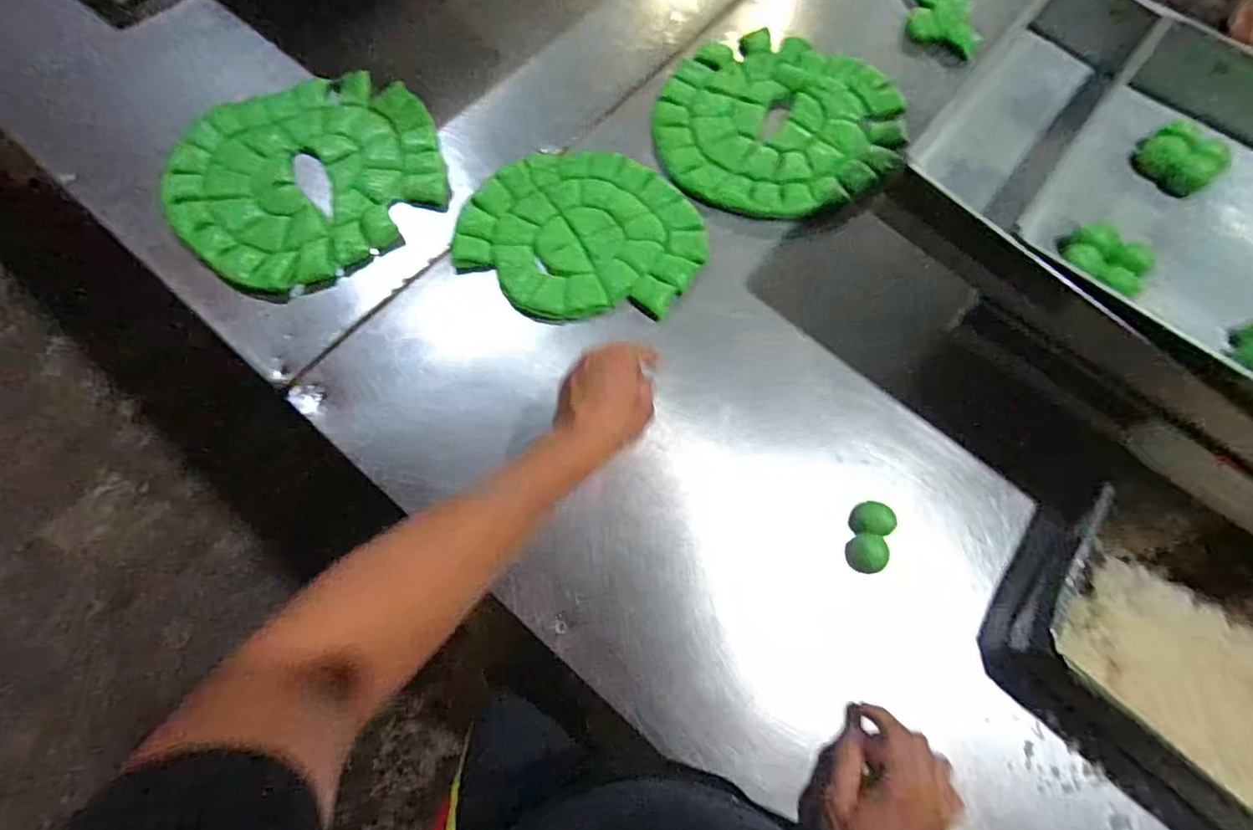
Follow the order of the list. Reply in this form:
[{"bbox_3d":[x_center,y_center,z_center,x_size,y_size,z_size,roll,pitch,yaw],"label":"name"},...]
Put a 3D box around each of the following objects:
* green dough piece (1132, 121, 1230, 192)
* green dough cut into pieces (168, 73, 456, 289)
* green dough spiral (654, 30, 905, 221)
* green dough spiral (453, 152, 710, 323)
[{"bbox_3d":[0.537,-0.250,0.561,0.052,0.036,0.068,-37,73,-15],"label":"green dough piece"},{"bbox_3d":[-0.369,-0.283,0.678,0.294,0.032,0.262,-29,72,-13],"label":"green dough cut into pieces"},{"bbox_3d":[0.186,-0.365,0.720,0.289,0.022,0.274,18,68,5],"label":"green dough spiral"},{"bbox_3d":[-0.051,-0.207,0.659,0.270,0.016,0.222,11,68,2],"label":"green dough spiral"}]

